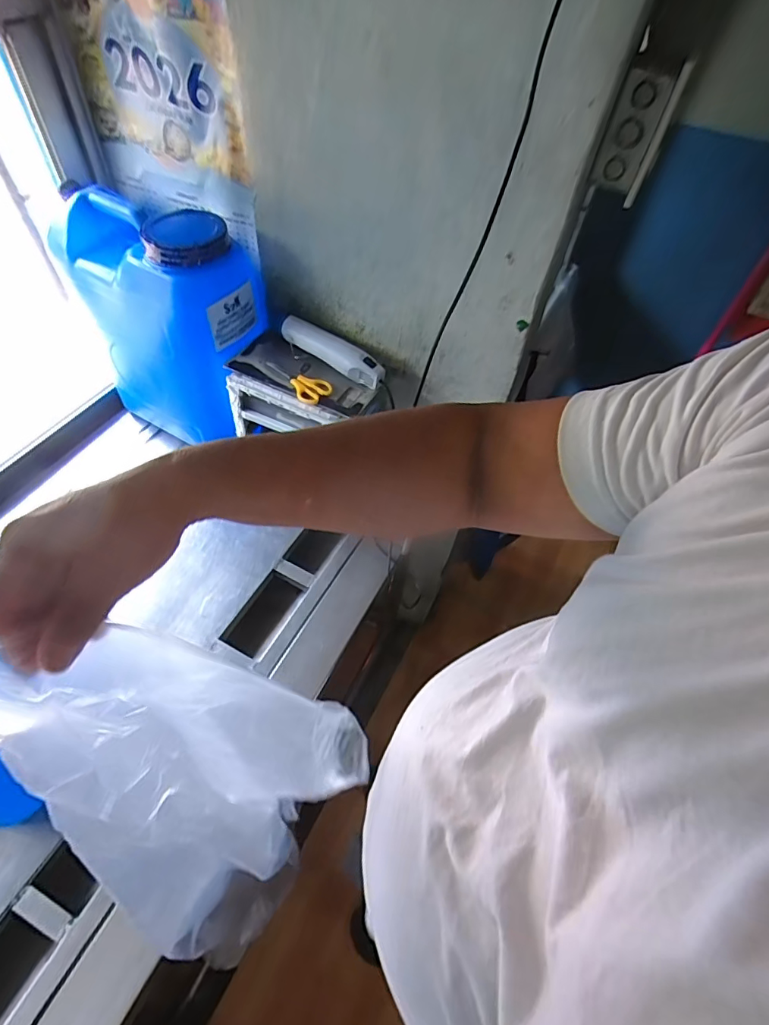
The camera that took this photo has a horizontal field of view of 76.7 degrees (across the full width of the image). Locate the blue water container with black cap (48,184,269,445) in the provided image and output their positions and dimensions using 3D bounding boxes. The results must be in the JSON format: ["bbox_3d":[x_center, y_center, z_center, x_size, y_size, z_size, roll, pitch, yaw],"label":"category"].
[{"bbox_3d":[-0.384,-0.340,0.873,0.326,0.358,0.174,24,56,12],"label":"blue water container with black cap"}]

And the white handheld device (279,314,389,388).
[{"bbox_3d":[-0.083,-0.263,0.793,0.194,0.038,0.039,31,57,16],"label":"white handheld device"}]

